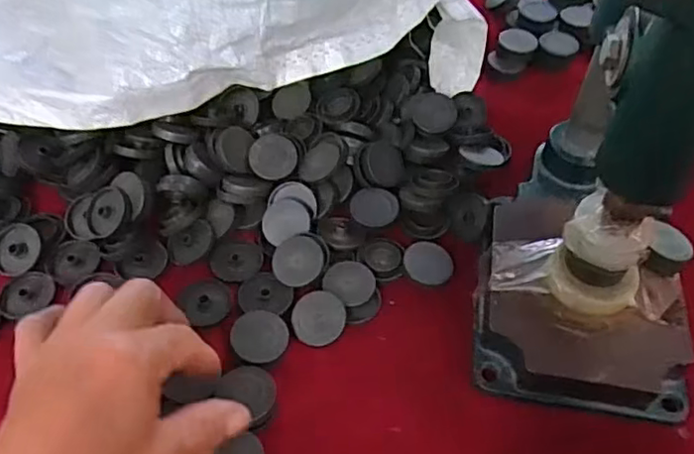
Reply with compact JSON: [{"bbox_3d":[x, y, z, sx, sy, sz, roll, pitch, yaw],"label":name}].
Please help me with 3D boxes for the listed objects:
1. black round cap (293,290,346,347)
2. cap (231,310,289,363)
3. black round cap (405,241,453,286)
[{"bbox_3d":[-0.017,0.054,0.364,0.031,0.006,0.033,0,50,0],"label":"black round cap"},{"bbox_3d":[-0.050,0.064,0.353,0.031,0.010,0.032,2,56,-3],"label":"cap"},{"bbox_3d":[0.053,0.023,0.391,0.033,0.004,0.029,35,58,25],"label":"black round cap"}]

